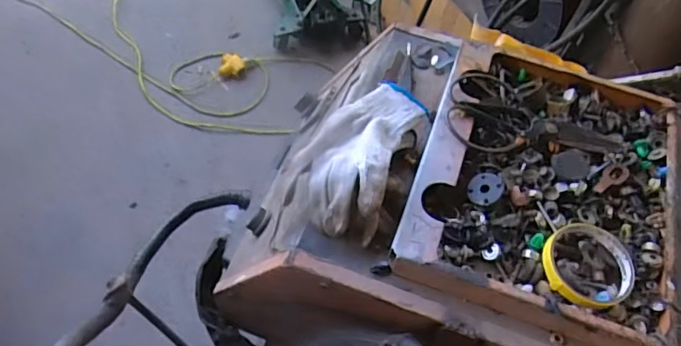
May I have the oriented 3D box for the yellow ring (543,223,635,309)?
[{"bbox_3d":[0.234,0.085,0.509,0.085,0.012,0.080,-6,56,-8],"label":"yellow ring"}]

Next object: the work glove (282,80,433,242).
[{"bbox_3d":[0.016,-0.026,0.552,0.100,0.063,0.182,21,57,10],"label":"work glove"}]

